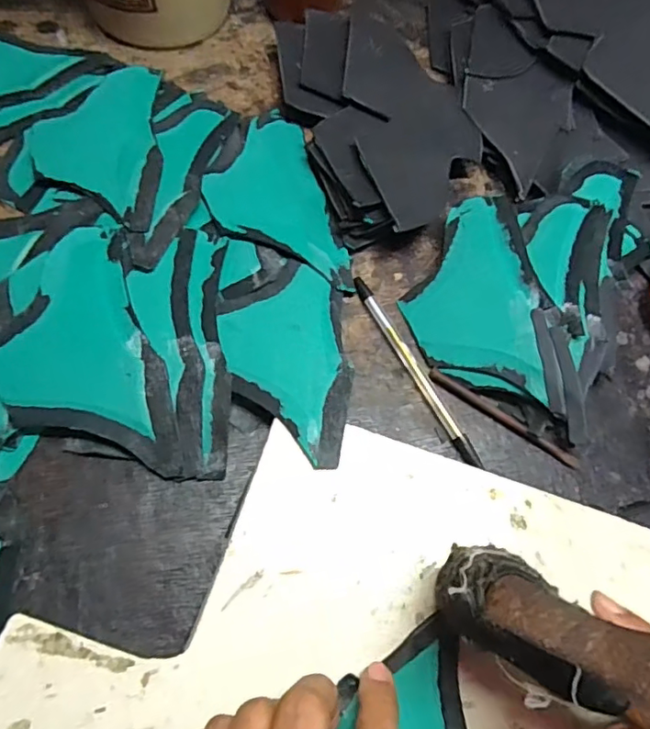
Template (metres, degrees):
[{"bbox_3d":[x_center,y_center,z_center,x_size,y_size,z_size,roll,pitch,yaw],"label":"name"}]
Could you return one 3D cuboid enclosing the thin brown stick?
[{"bbox_3d":[0.105,0.030,0.329,0.098,0.004,0.007,34,68,8],"label":"thin brown stick"}]

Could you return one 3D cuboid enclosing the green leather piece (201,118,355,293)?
[{"bbox_3d":[-0.036,-0.106,0.366,0.076,0.016,0.141,-14,70,-12],"label":"green leather piece"}]

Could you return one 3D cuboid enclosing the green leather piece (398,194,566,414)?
[{"bbox_3d":[0.089,-0.037,0.344,0.078,0.007,0.140,-12,70,13],"label":"green leather piece"}]

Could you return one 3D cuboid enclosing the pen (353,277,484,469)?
[{"bbox_3d":[0.054,0.002,0.337,0.010,0.006,0.133,-25,72,-16],"label":"pen"}]

